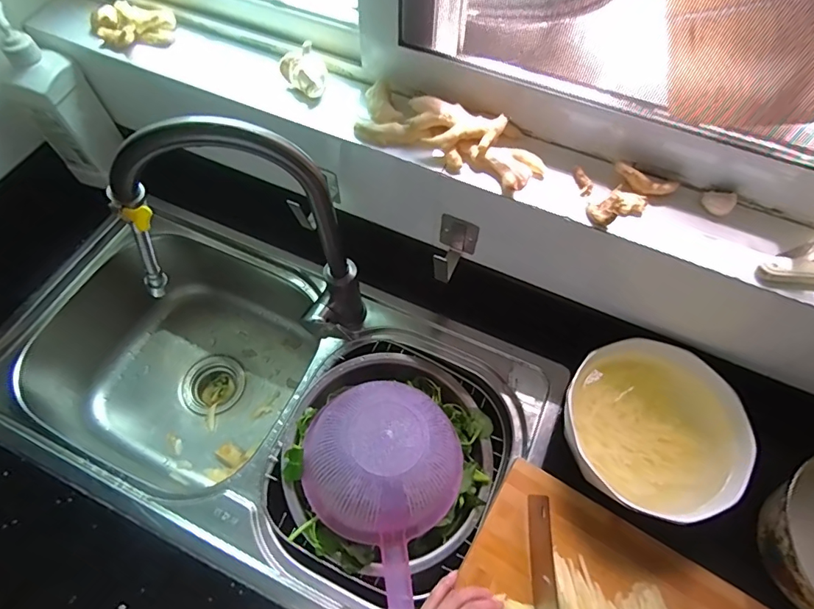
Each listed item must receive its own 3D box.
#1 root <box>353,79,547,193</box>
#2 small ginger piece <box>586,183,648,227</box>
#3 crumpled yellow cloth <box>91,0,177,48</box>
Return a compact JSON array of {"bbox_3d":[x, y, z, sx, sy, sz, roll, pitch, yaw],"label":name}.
[{"bbox_3d":[0.047,-0.194,0.546,0.221,0.038,0.065,25,64,12],"label":"root"},{"bbox_3d":[0.226,-0.105,0.516,0.058,0.017,0.036,-26,65,-14],"label":"small ginger piece"},{"bbox_3d":[-0.374,-0.377,0.642,0.110,0.035,0.043,-2,62,-2],"label":"crumpled yellow cloth"}]

